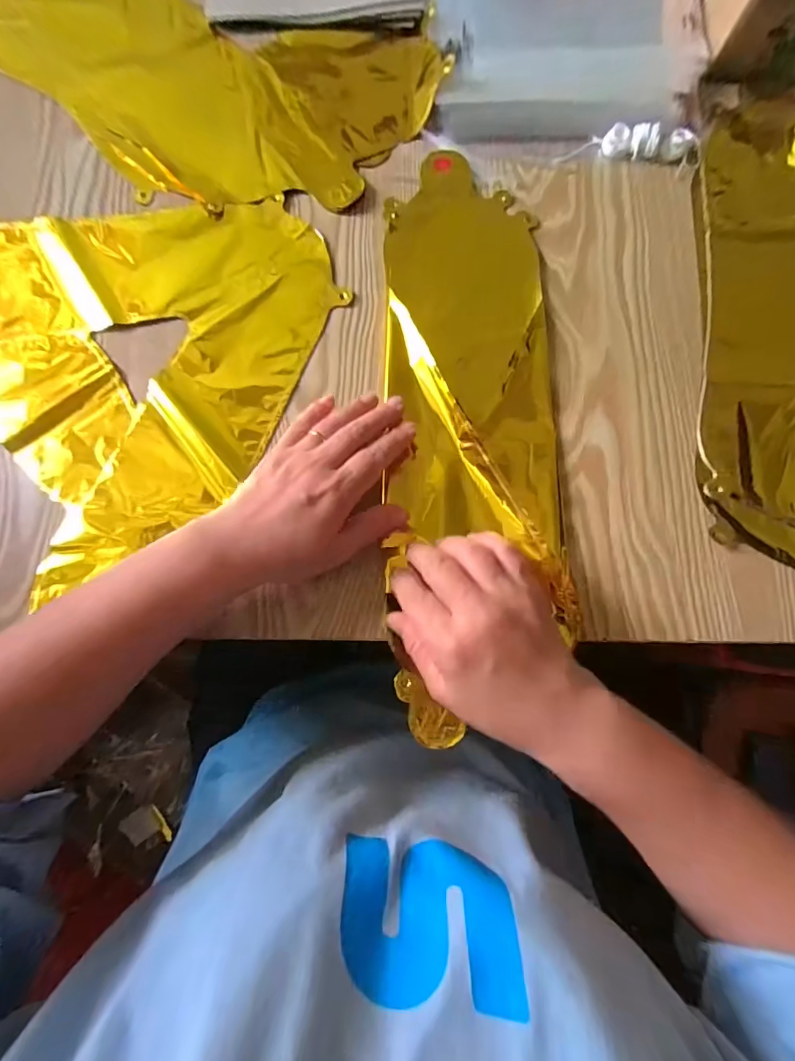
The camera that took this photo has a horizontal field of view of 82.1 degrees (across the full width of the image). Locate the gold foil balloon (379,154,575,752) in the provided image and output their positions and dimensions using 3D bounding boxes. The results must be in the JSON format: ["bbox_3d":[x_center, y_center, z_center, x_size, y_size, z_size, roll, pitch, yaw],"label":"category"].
[{"bbox_3d":[0.057,-0.085,0.341,0.127,0.023,0.443,0,78,0],"label":"gold foil balloon"}]

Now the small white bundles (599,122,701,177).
[{"bbox_3d":[0.217,-0.327,0.386,0.083,0.018,0.027,4,78,1],"label":"small white bundles"}]

